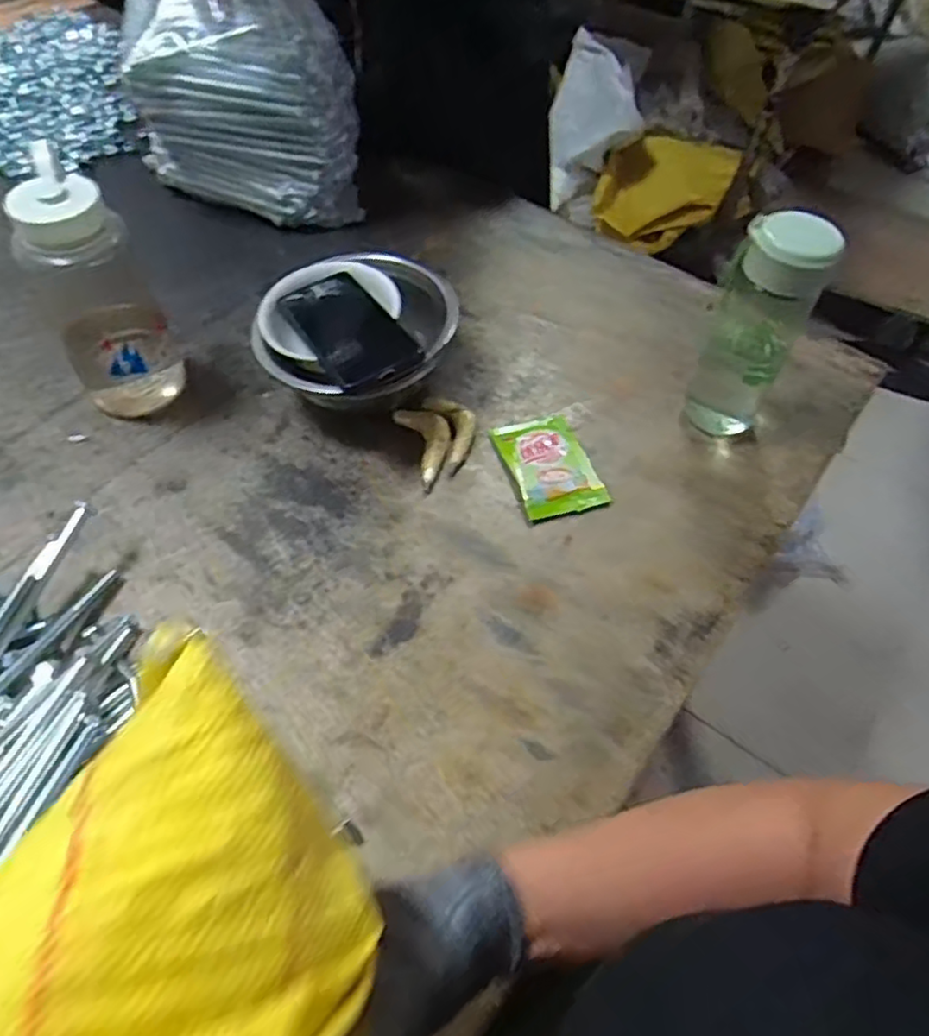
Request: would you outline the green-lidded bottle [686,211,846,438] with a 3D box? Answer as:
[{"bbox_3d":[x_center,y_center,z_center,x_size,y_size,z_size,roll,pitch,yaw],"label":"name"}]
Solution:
[{"bbox_3d":[0.255,-0.166,0.611,0.070,0.212,0.072,25,58,13],"label":"green-lidded bottle"}]

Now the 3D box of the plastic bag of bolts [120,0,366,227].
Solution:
[{"bbox_3d":[-0.247,-0.484,0.744,0.241,0.310,0.098,8,56,3],"label":"plastic bag of bolts"}]

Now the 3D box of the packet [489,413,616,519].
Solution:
[{"bbox_3d":[0.078,-0.049,0.635,0.076,0.013,0.109,-14,58,-12],"label":"packet"}]

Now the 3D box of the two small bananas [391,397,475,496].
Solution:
[{"bbox_3d":[-0.022,-0.079,0.654,0.067,0.015,0.102,-17,58,-13],"label":"two small bananas"}]

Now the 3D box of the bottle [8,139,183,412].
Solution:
[{"bbox_3d":[-0.315,-0.187,0.599,0.091,0.206,0.089,-27,61,-19],"label":"bottle"}]

